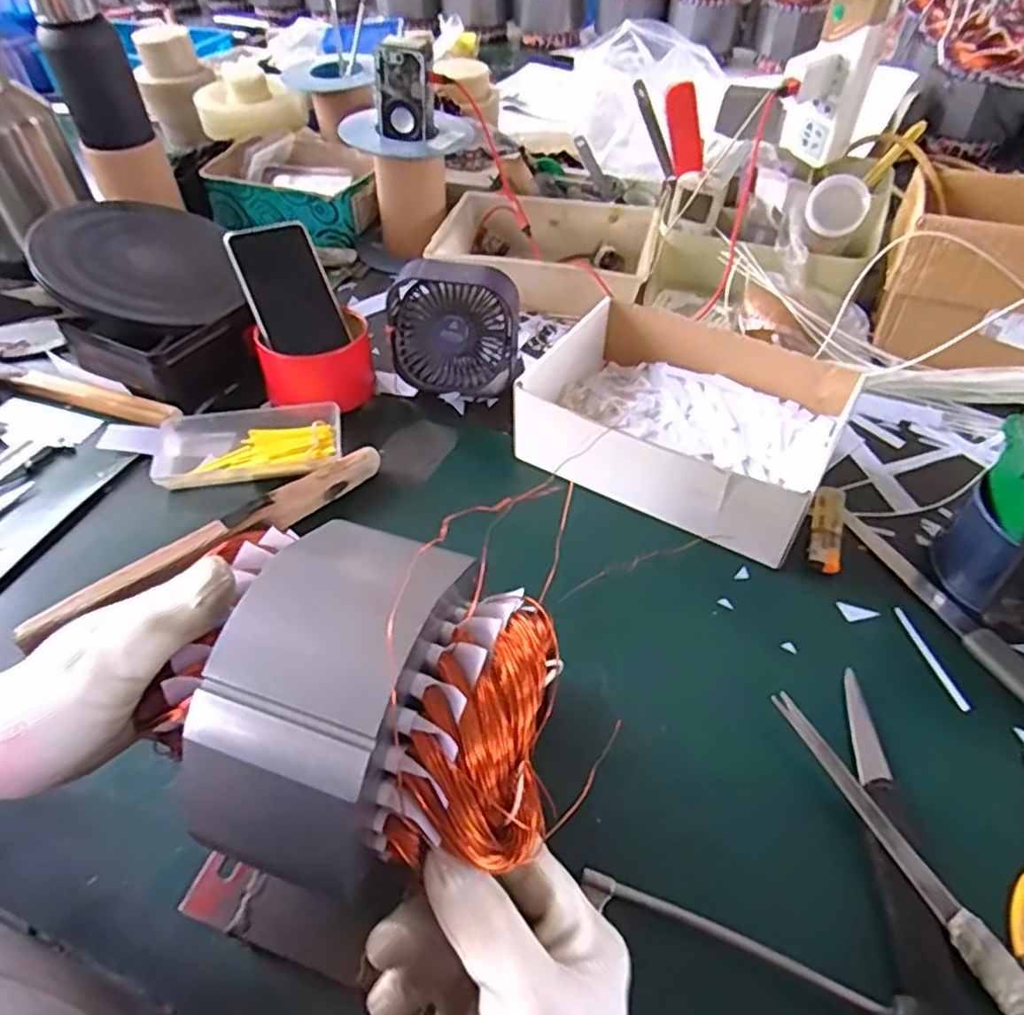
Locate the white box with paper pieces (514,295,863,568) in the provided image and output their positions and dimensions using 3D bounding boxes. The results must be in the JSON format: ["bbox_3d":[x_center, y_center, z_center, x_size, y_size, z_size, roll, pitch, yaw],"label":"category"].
[{"bbox_3d":[0.142,-0.077,0.577,0.230,0.070,0.199,22,52,19],"label":"white box with paper pieces"}]

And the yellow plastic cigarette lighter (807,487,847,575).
[{"bbox_3d":[0.251,0.015,0.534,0.024,0.012,0.093,15,50,14],"label":"yellow plastic cigarette lighter"}]

